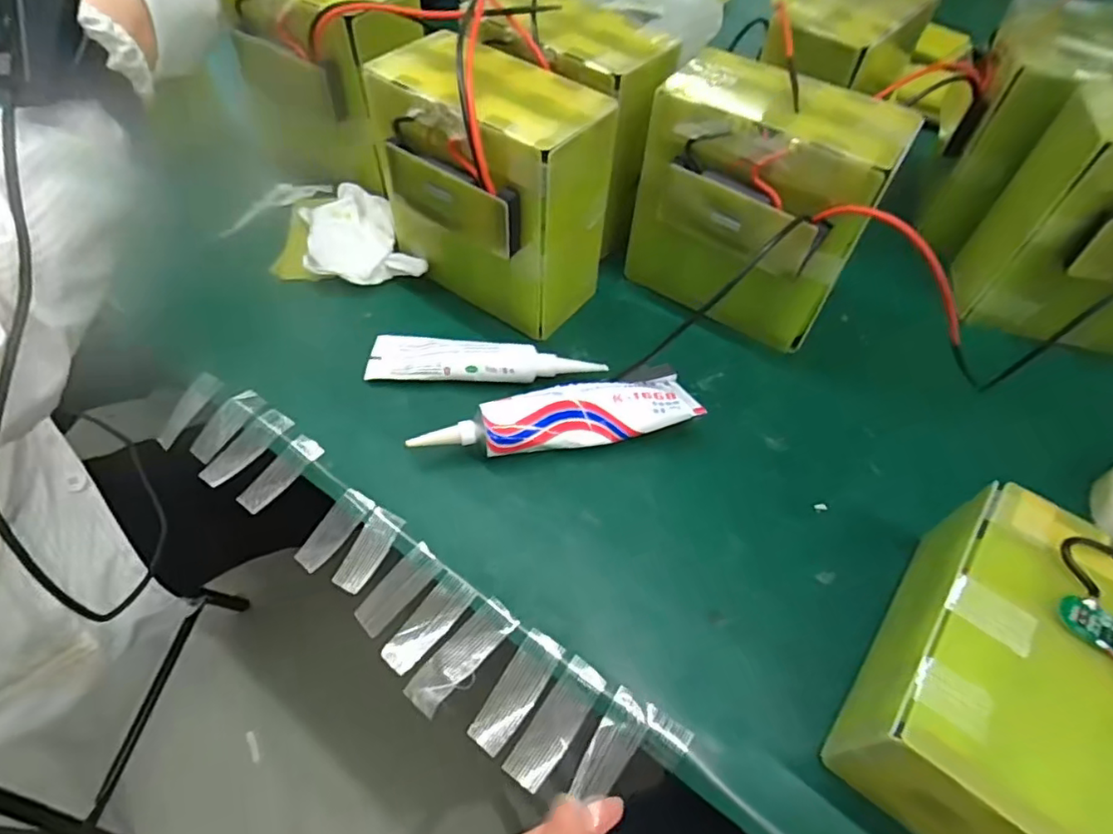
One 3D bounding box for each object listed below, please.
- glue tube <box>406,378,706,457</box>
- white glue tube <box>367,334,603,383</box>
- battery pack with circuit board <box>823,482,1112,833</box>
[{"bbox_3d":[0.002,0.002,0.366,0.168,0.028,0.040,-9,56,-9],"label":"glue tube"},{"bbox_3d":[-0.048,-0.037,0.395,0.152,0.023,0.031,5,55,1],"label":"white glue tube"},{"bbox_3d":[0.219,0.132,0.258,0.145,0.080,0.147,35,61,20],"label":"battery pack with circuit board"}]

